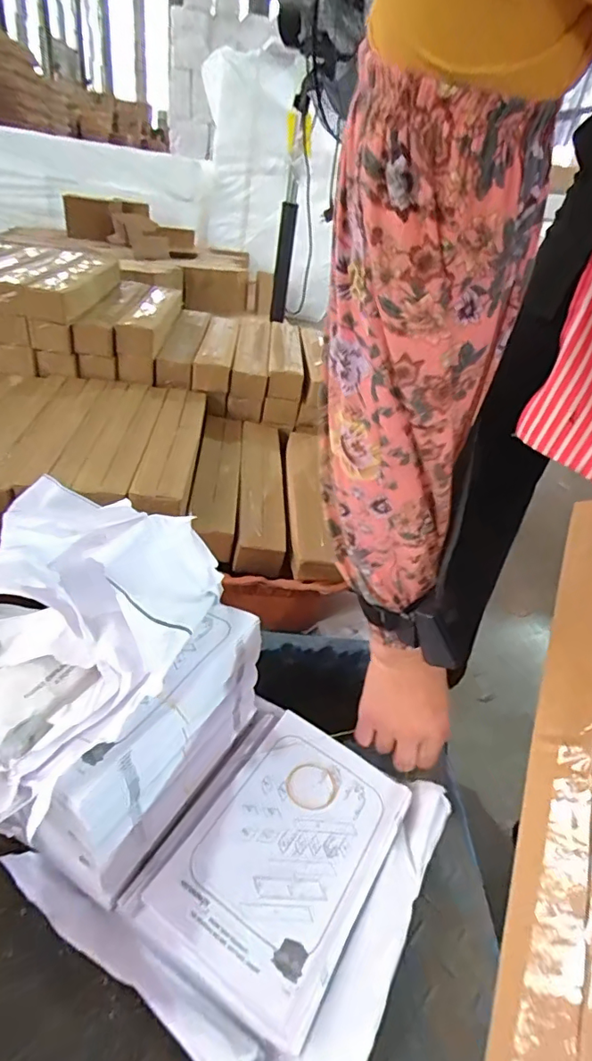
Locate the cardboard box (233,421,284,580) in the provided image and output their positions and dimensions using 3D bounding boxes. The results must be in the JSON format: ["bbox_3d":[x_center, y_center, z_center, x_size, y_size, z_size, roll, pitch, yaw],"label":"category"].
[{"bbox_3d":[-0.066,-0.083,0.957,0.079,0.065,0.425,3,34,-7],"label":"cardboard box"}]

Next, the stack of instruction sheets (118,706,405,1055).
[{"bbox_3d":[-0.014,0.270,0.454,0.168,0.017,0.219,23,37,21],"label":"stack of instruction sheets"}]

